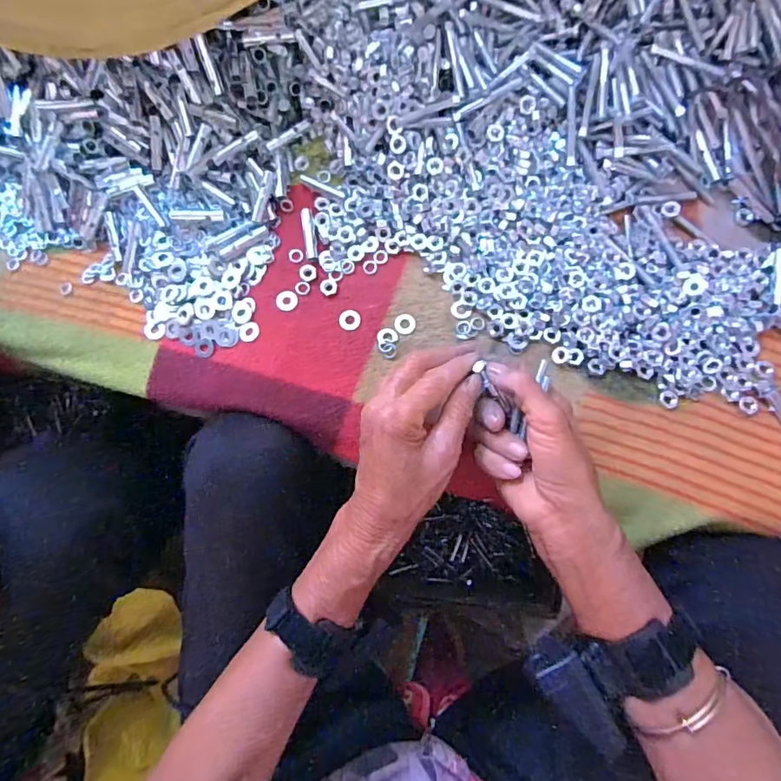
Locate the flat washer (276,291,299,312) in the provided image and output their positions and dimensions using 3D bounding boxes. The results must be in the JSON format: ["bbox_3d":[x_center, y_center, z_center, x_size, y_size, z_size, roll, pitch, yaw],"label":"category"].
[{"bbox_3d":[-0.088,-0.076,0.417,0.019,0.004,0.017,29,84,8],"label":"flat washer"}]

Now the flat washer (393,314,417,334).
[{"bbox_3d":[0.012,-0.055,0.407,0.017,0.004,0.017,-7,80,3],"label":"flat washer"}]

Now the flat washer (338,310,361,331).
[{"bbox_3d":[-0.034,-0.059,0.410,0.018,0.004,0.018,0,80,1],"label":"flat washer"}]

